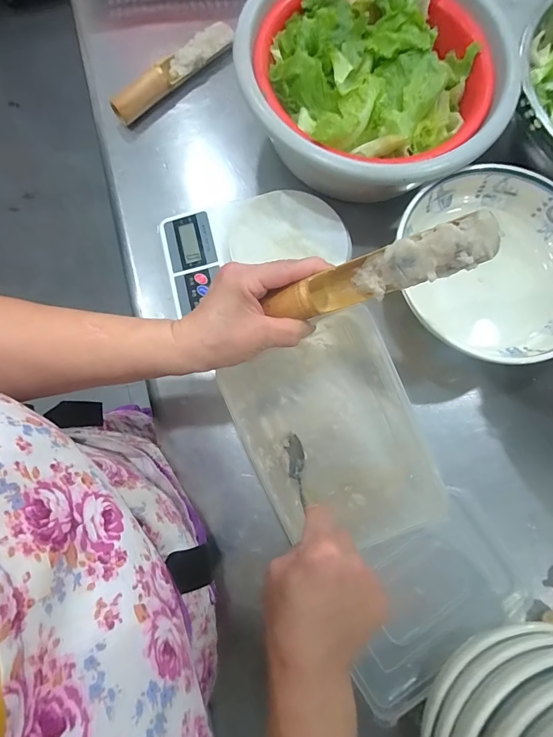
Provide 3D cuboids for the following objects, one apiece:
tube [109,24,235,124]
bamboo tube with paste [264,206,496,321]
[{"bbox_3d":[-0.137,-0.403,0.505,0.030,0.036,0.195,43,81,7],"label":"tube"},{"bbox_3d":[0.070,-0.068,0.274,0.161,0.031,0.031,-15,78,28],"label":"bamboo tube with paste"}]

